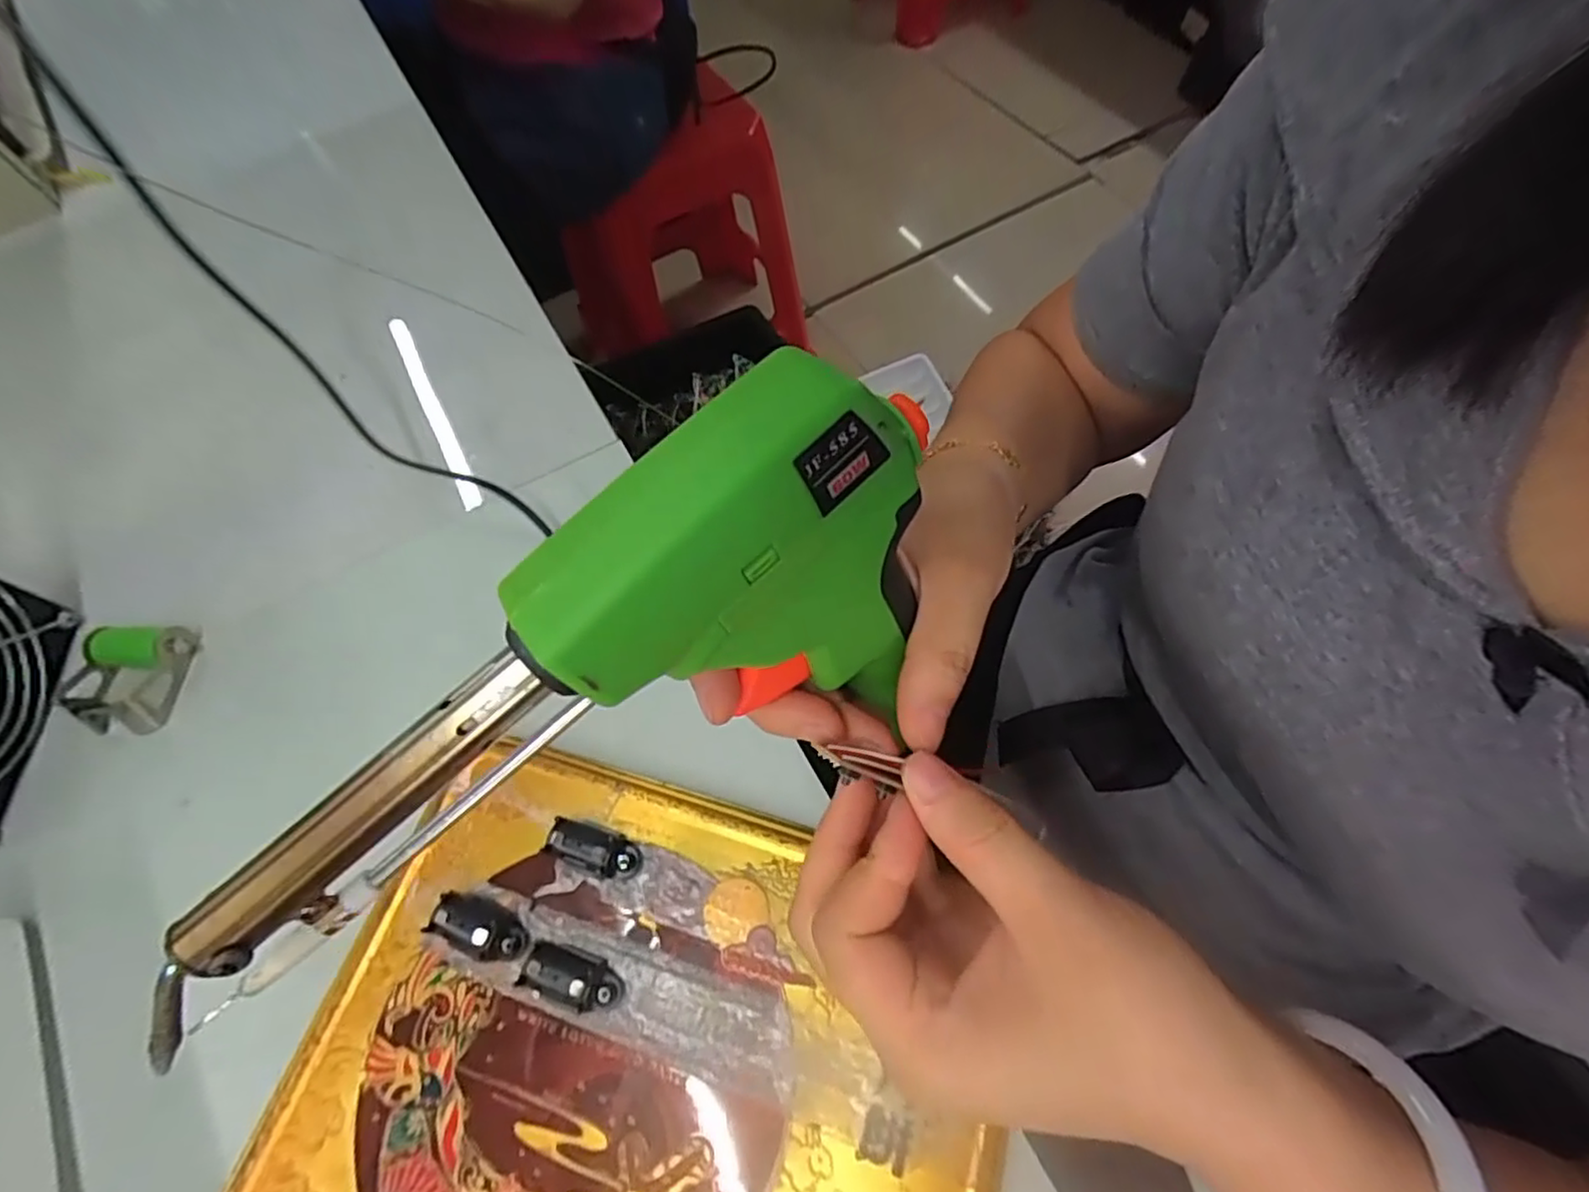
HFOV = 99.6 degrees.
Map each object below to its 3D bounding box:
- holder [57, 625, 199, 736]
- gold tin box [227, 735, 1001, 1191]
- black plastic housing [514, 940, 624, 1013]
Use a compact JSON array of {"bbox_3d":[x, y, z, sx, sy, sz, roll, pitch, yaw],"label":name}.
[{"bbox_3d":[-0.312,0.036,0.312,0.042,0.020,0.048,4,64,5],"label":"holder"},{"bbox_3d":[-0.053,0.168,0.229,0.231,0.017,0.191,15,66,10],"label":"gold tin box"},{"bbox_3d":[-0.079,0.134,0.234,0.037,0.014,0.016,13,65,10],"label":"black plastic housing"}]

